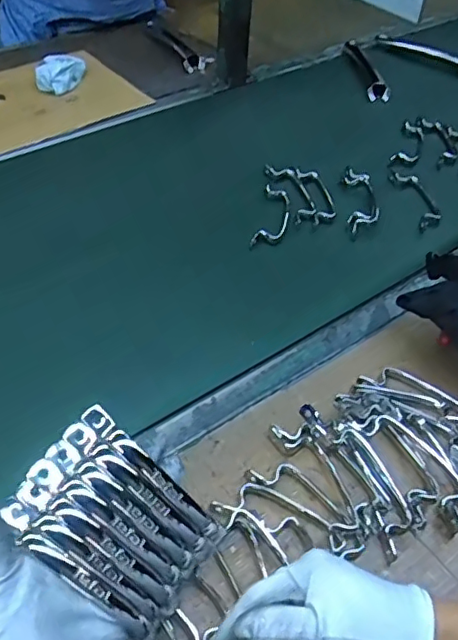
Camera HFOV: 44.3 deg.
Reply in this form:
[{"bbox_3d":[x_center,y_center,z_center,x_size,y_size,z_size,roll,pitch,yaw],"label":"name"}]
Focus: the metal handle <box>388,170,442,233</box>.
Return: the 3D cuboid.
[{"bbox_3d":[0.266,-0.176,0.797,0.045,0.014,0.137,-5,50,-9],"label":"metal handle"}]

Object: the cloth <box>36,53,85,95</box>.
[{"bbox_3d":[-0.289,-0.426,0.964,0.065,0.034,0.080,8,49,2],"label":"cloth"}]

